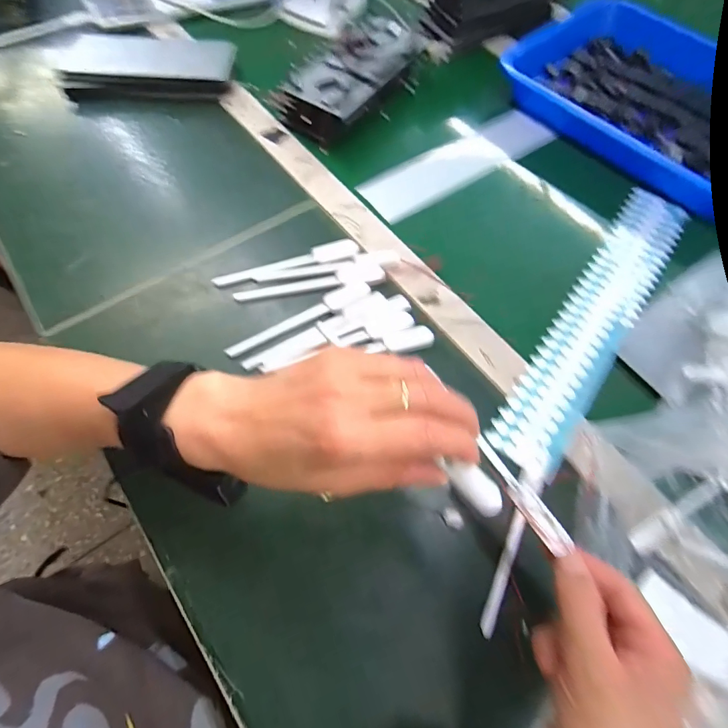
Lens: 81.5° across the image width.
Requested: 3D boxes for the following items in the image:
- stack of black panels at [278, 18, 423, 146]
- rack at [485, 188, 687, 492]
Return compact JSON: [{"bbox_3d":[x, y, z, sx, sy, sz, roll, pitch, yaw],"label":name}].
[{"bbox_3d":[-0.010,-0.349,0.527,0.096,0.057,0.207,39,69,14],"label":"stack of black panels"},{"bbox_3d":[0.236,-0.052,0.420,0.064,0.009,0.386,34,68,12],"label":"rack"}]

